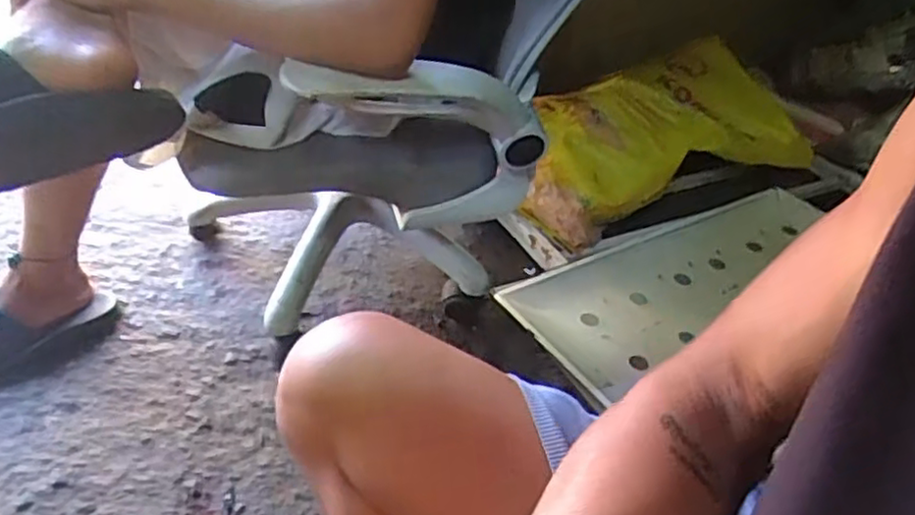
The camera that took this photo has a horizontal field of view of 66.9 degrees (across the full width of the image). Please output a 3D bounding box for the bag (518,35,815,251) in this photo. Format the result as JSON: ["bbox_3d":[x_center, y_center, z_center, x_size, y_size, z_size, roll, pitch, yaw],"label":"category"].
[{"bbox_3d":[0.395,-0.222,1.307,0.625,0.187,0.280,-20,47,-30],"label":"bag"}]

